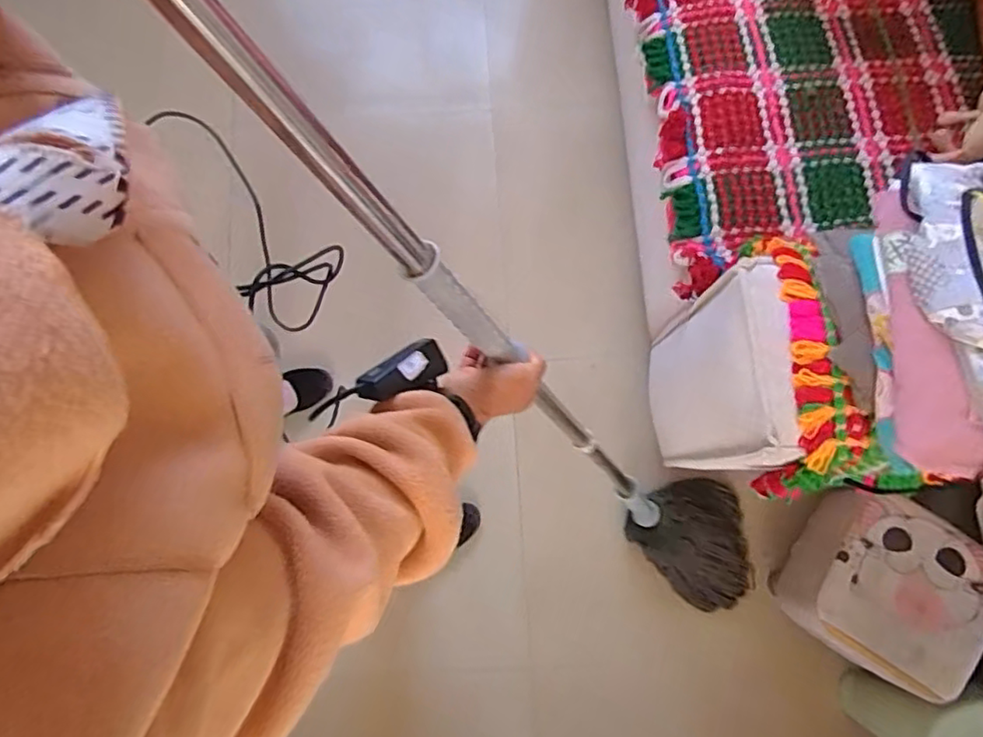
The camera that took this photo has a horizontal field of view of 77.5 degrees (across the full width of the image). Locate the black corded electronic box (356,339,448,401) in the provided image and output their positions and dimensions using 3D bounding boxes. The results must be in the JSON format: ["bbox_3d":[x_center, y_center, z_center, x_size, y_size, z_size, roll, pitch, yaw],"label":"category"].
[{"bbox_3d":[-0.069,0.003,0.477,0.070,0.016,0.033,-27,78,-22],"label":"black corded electronic box"}]

